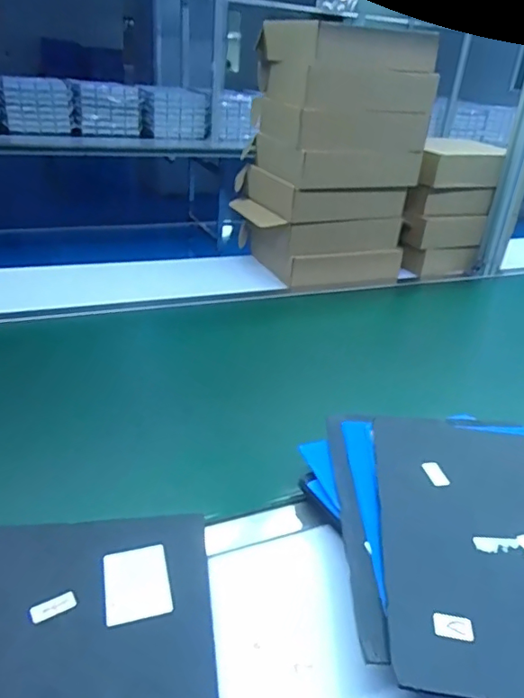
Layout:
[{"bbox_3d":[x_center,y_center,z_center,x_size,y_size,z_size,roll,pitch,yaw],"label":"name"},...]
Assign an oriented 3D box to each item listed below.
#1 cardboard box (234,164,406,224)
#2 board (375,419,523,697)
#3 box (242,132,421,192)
[{"bbox_3d":[0.147,-0.410,1.394,0.340,0.085,0.289,-8,30,-21],"label":"cardboard box"},{"bbox_3d":[0.258,0.190,0.557,0.261,0.012,0.347,5,29,7],"label":"board"},{"bbox_3d":[0.173,-0.474,1.362,0.328,0.087,0.273,-11,31,-26],"label":"box"}]

